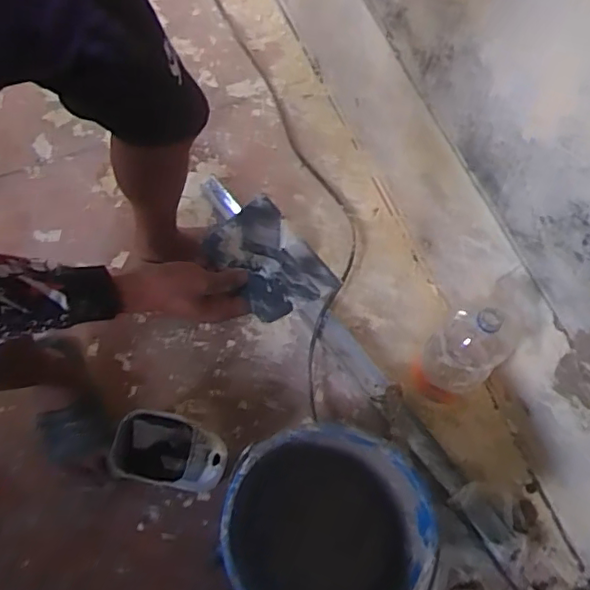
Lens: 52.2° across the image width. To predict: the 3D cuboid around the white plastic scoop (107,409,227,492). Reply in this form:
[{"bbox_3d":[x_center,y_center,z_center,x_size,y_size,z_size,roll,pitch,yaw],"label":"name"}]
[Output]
[{"bbox_3d":[-0.201,0.264,0.998,0.184,0.115,0.109,12,69,3],"label":"white plastic scoop"}]

